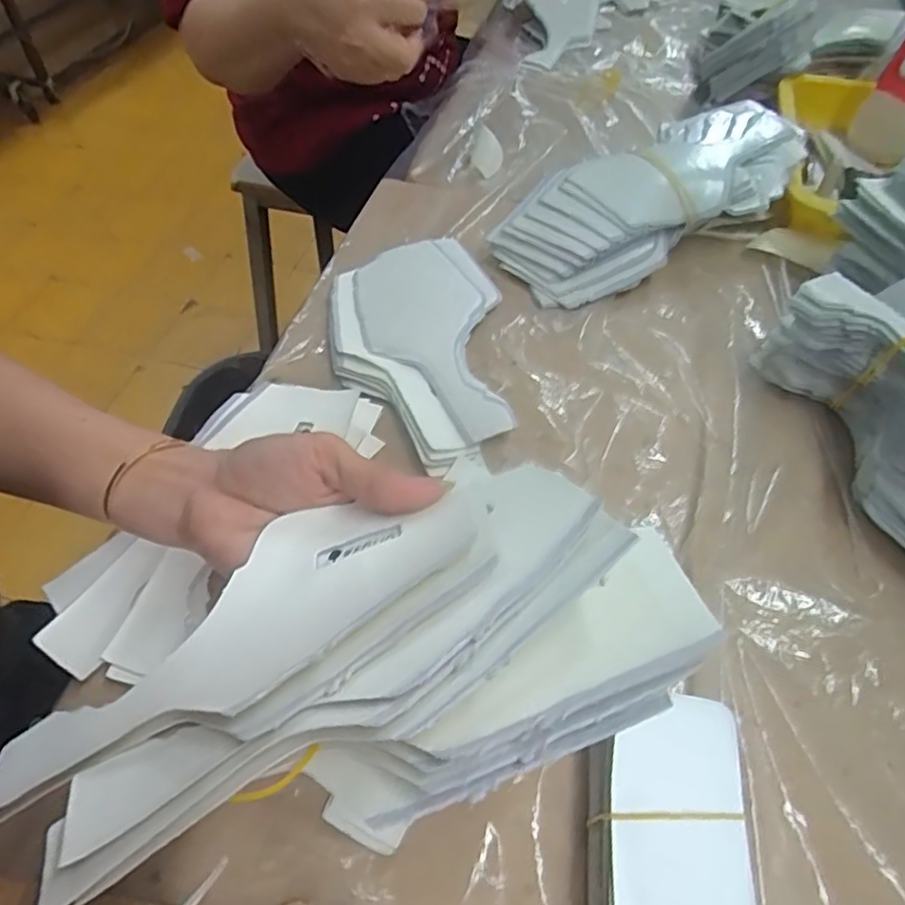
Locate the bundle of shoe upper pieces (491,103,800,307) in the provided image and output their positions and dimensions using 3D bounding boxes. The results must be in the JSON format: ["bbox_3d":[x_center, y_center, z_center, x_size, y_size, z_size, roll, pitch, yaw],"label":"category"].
[{"bbox_3d":[0.171,-0.214,0.517,0.276,0.069,0.118,-27,59,-20],"label":"bundle of shoe upper pieces"}]

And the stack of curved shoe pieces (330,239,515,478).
[{"bbox_3d":[-0.025,-0.080,0.449,0.118,0.014,0.209,-6,54,-6],"label":"stack of curved shoe pieces"}]

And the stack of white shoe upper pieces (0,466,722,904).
[{"bbox_3d":[-0.034,0.059,0.208,0.229,0.057,0.119,-7,54,-6],"label":"stack of white shoe upper pieces"}]

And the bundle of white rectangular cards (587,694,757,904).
[{"bbox_3d":[0.088,0.162,0.262,0.061,0.034,0.102,5,54,2],"label":"bundle of white rectangular cards"}]

